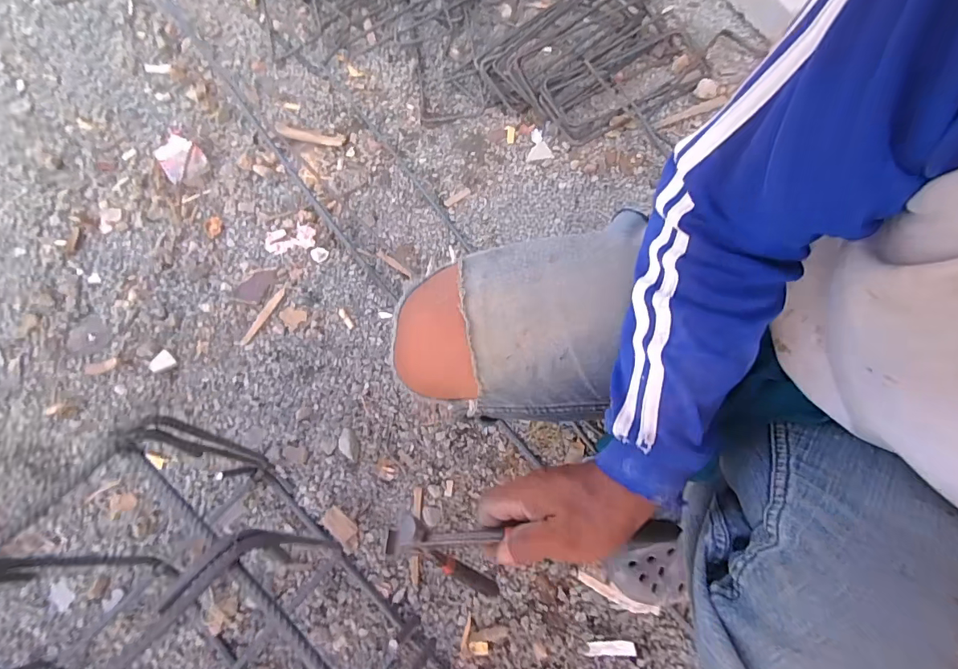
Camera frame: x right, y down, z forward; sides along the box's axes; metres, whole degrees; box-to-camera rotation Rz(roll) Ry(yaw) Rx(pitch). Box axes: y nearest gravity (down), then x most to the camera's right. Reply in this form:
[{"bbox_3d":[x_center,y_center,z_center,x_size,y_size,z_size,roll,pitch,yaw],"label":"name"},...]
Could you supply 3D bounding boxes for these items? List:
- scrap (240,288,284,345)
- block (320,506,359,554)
[{"bbox_3d":[-0.351,-0.030,0.731,0.014,0.008,0.107,31,71,13],"label":"scrap"},{"bbox_3d":[-0.179,0.255,0.591,0.061,0.011,0.031,39,73,16],"label":"block"}]

